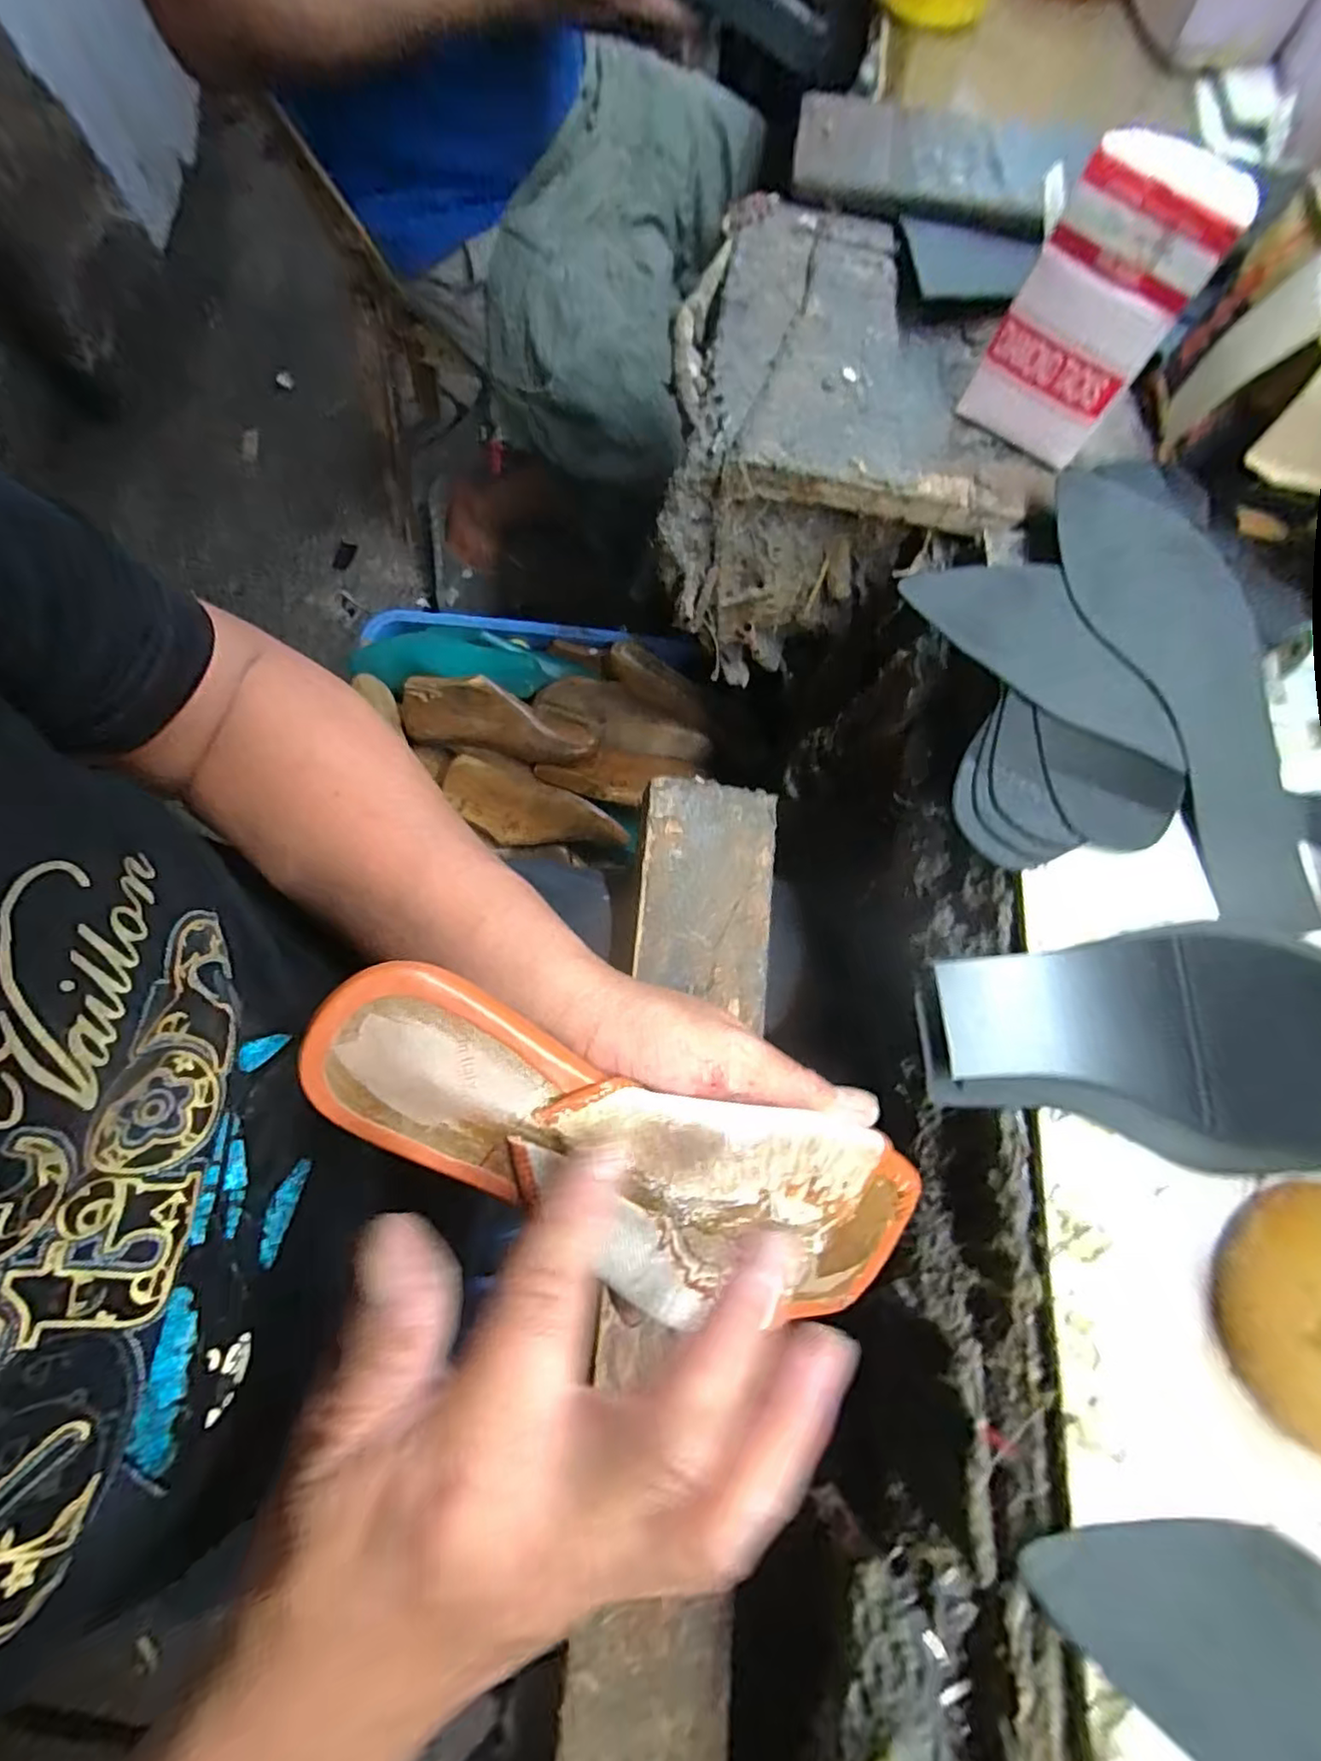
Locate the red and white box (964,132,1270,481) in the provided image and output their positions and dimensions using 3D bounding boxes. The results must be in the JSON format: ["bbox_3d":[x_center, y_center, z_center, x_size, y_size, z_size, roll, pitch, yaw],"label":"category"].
[{"bbox_3d":[0.220,-0.291,0.329,0.077,0.113,0.038,33,76,8],"label":"red and white box"}]

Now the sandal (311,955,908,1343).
[{"bbox_3d":[-0.006,0.104,0.226,0.234,0.036,0.077,26,75,-13],"label":"sandal"}]

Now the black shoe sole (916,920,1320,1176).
[{"bbox_3d":[0.221,0.072,0.273,0.207,0.012,0.098,-3,74,-1],"label":"black shoe sole"}]

